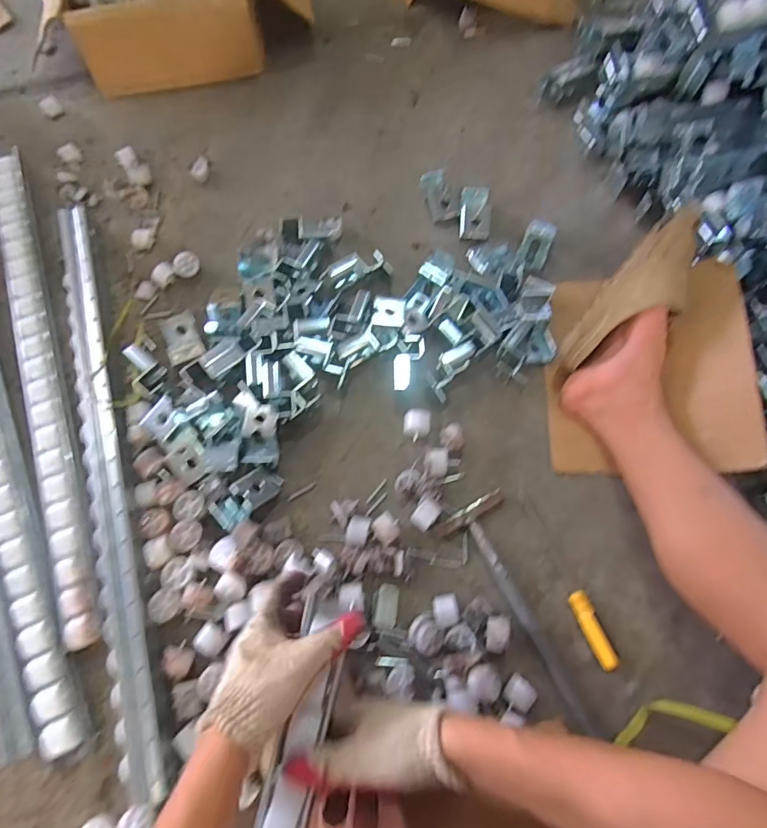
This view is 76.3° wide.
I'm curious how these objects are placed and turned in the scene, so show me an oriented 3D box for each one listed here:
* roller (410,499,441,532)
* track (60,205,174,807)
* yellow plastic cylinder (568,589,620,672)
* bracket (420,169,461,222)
[{"bbox_3d":[0.055,0.129,0.630,0.027,0.021,0.037,39,73,13],"label":"roller"},{"bbox_3d":[-0.365,0.043,0.635,0.044,0.022,0.789,-17,70,-7],"label":"track"},{"bbox_3d":[0.251,0.259,0.586,0.024,0.017,0.089,-16,70,-7],"label":"yellow plastic cylinder"},{"bbox_3d":[0.095,-0.366,0.821,0.052,0.031,0.092,-15,70,-6],"label":"bracket"}]

